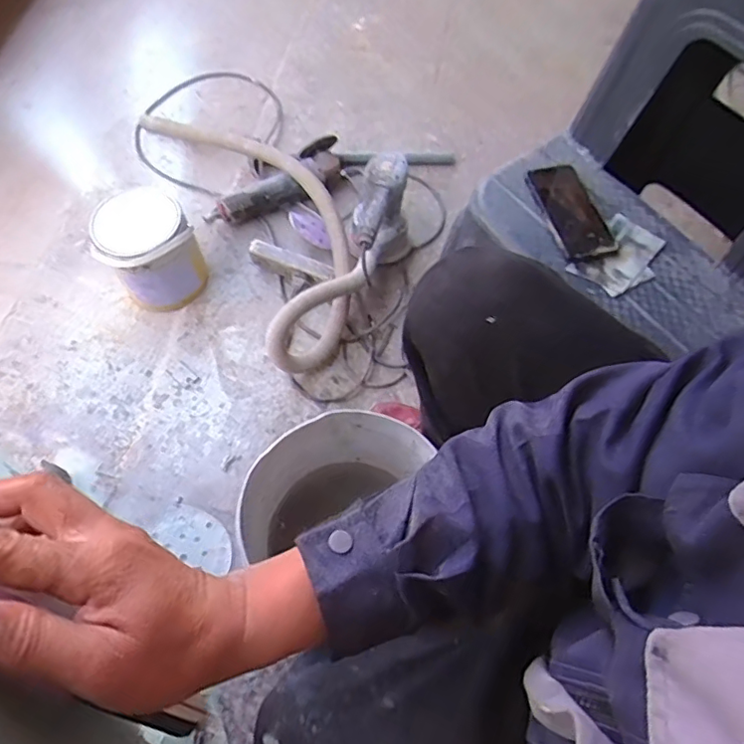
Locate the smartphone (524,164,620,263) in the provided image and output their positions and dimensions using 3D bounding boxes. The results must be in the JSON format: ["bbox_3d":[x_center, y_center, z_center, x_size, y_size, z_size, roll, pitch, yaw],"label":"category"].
[{"bbox_3d":[0.272,-0.225,0.768,0.081,0.014,0.172,-16,65,-11],"label":"smartphone"}]

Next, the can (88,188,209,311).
[{"bbox_3d":[-0.404,-0.212,1.041,0.168,0.183,0.149,-22,66,-14],"label":"can"}]

